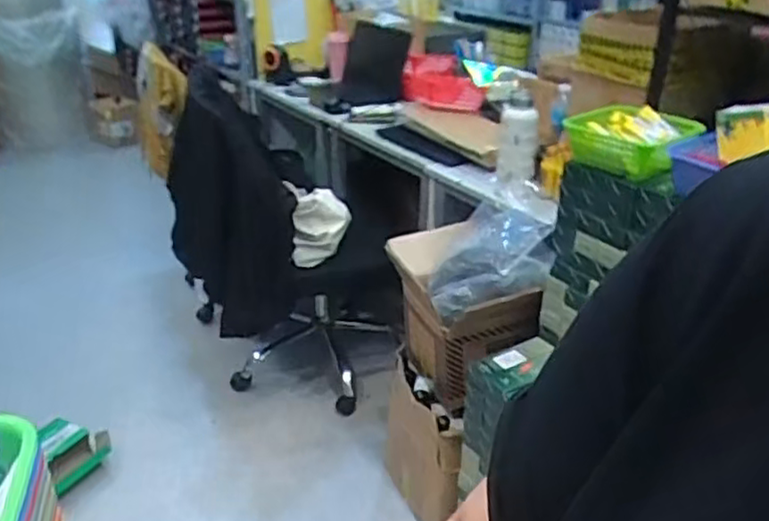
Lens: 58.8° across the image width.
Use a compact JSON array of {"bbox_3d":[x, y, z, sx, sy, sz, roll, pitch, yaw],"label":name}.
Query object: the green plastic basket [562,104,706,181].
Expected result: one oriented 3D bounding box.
[{"bbox_3d":[0.459,-0.224,1.278,0.216,0.075,0.207,23,35,38],"label":"green plastic basket"}]

